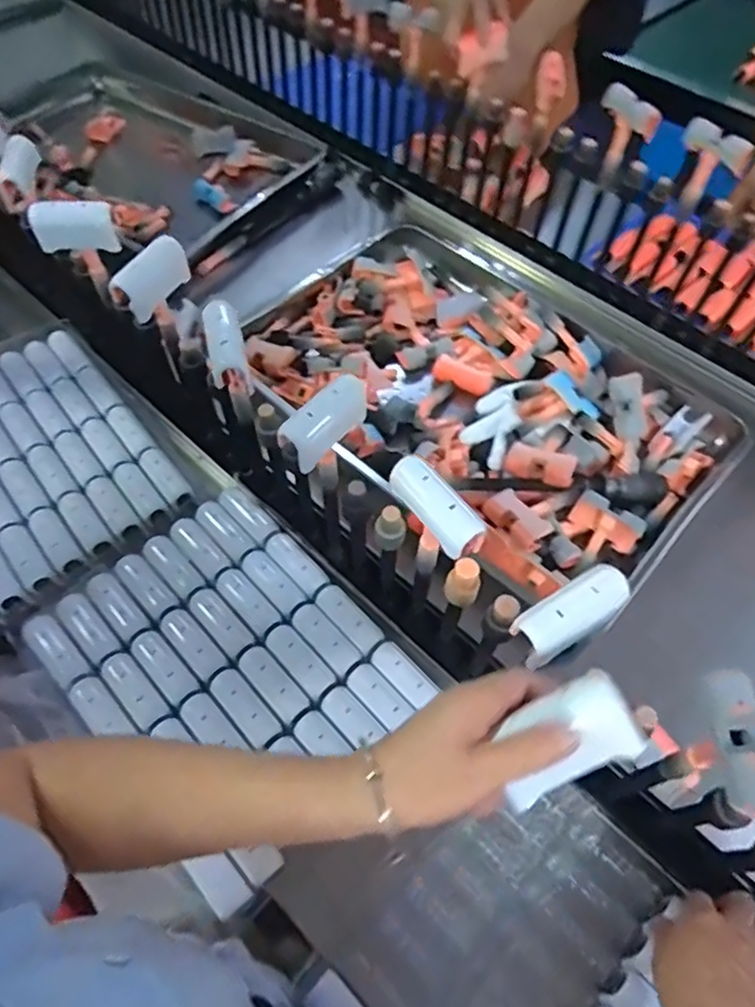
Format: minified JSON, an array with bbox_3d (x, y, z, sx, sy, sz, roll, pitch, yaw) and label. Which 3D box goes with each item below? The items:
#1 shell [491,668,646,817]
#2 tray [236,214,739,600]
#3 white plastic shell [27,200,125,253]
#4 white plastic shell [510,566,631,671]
[{"bbox_3d":[0.098,0.124,0.330,0.073,0.019,0.044,-29,68,7],"label":"shell"},{"bbox_3d":[0.139,-0.155,0.807,0.588,0.075,0.395,40,64,21],"label":"tray"},{"bbox_3d":[-0.286,-0.260,0.588,0.070,0.046,0.022,-13,58,-11],"label":"white plastic shell"},{"bbox_3d":[0.123,0.068,0.387,0.079,0.020,0.031,-26,62,-18],"label":"white plastic shell"}]

